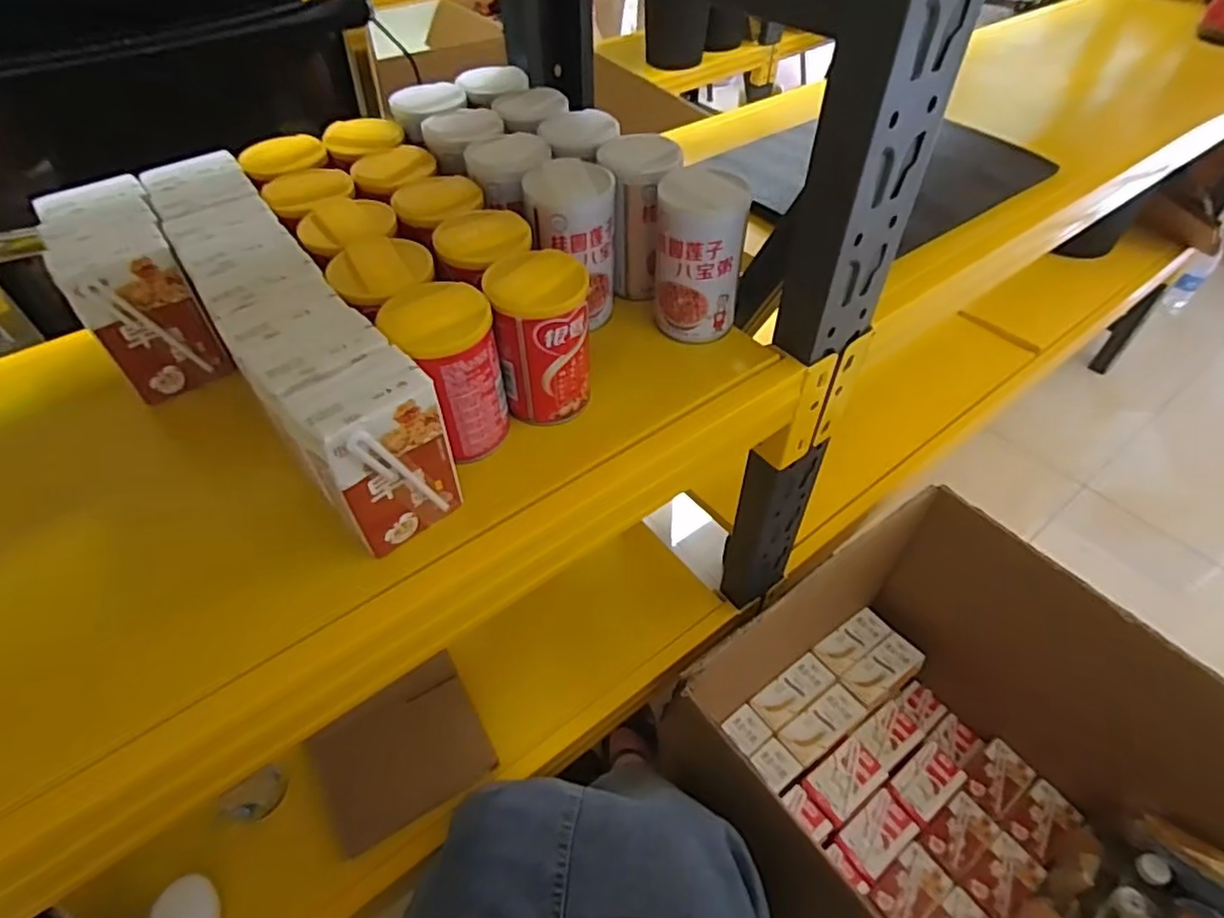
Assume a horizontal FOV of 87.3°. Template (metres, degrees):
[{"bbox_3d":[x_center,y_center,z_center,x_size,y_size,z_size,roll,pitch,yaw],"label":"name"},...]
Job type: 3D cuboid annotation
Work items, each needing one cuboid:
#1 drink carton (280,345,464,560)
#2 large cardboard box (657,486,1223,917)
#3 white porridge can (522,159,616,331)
[{"bbox_3d":[-0.129,-0.002,0.357,0.068,0.100,0.041,-36,57,-27],"label":"drink carton"},{"bbox_3d":[0.467,0.433,0.737,0.430,0.365,0.635,-34,56,-25],"label":"large cardboard box"},{"bbox_3d":[-0.031,-0.164,0.495,0.064,0.106,0.065,0,49,0],"label":"white porridge can"}]

